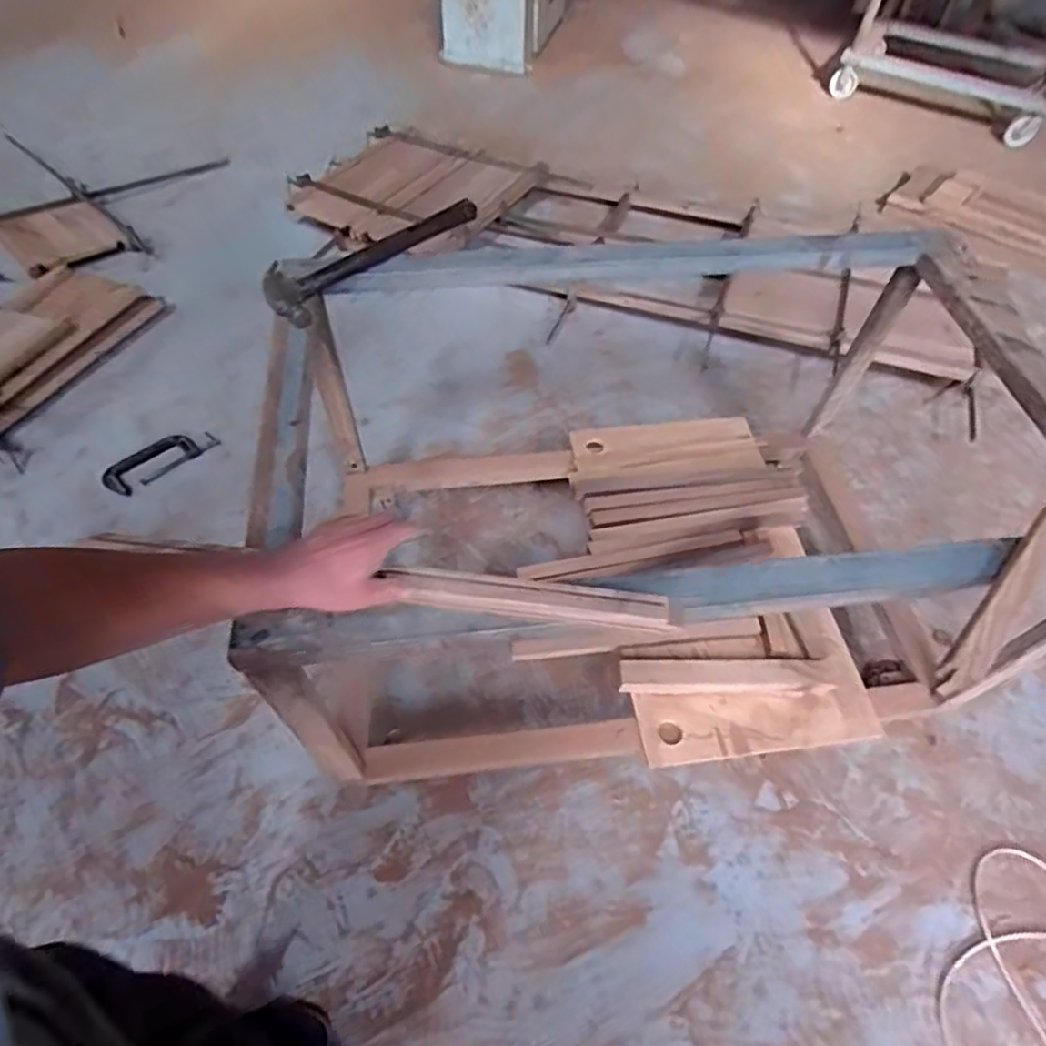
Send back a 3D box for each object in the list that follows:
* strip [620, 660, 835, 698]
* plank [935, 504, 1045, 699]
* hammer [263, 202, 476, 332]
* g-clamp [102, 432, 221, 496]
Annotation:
[{"bbox_3d":[0.391,0.296,1.220,0.408,0.034,0.065,1,55,-1],"label":"strip"},{"bbox_3d":[0.655,-0.011,0.772,0.043,0.028,0.622,39,63,22],"label":"plank"},{"bbox_3d":[-0.258,-0.457,1.051,0.143,0.034,0.412,36,61,21],"label":"hammer"},{"bbox_3d":[-0.975,-0.176,1.710,0.299,0.045,0.115,-33,62,-22],"label":"g-clamp"}]

